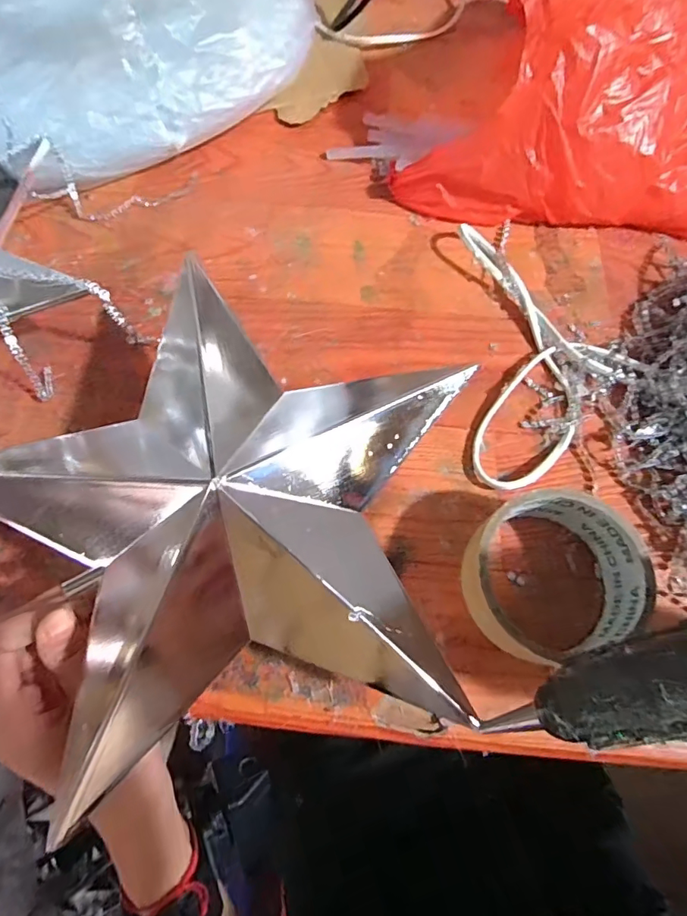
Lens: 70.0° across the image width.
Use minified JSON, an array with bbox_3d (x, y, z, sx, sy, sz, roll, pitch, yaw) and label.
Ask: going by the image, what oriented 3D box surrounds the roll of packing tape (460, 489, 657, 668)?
[{"bbox_3d":[0.103,0.063,0.257,0.089,0.046,0.079,-21,71,-9],"label":"roll of packing tape"}]

